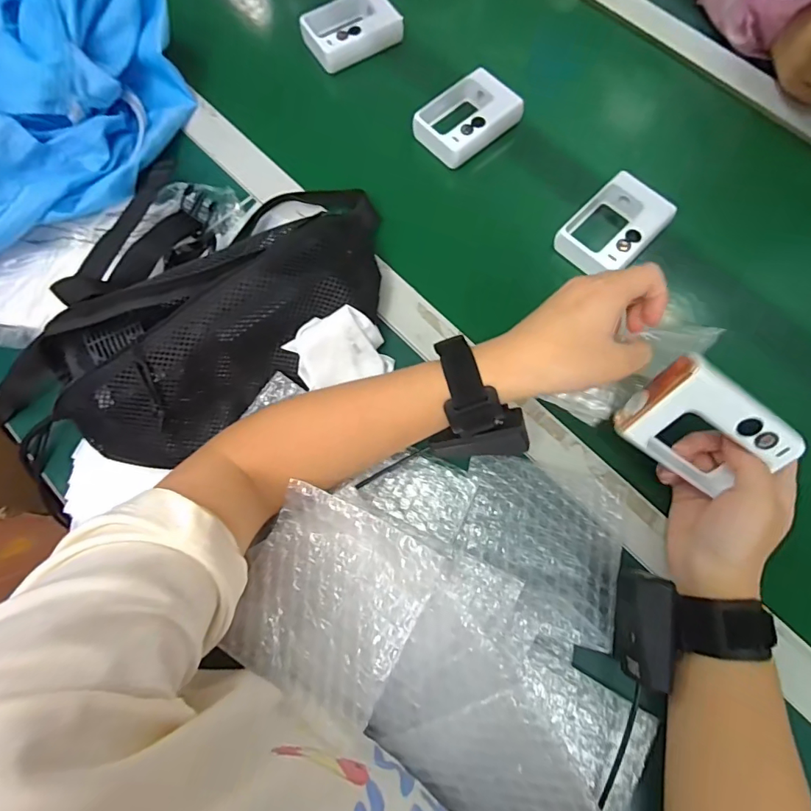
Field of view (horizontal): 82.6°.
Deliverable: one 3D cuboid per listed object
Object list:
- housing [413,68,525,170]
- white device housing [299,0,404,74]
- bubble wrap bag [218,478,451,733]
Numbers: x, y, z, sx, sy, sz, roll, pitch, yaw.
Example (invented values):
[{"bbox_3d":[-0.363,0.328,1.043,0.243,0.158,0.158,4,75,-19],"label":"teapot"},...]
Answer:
[{"bbox_3d":[0.063,-0.291,0.471,0.077,0.024,0.100,43,78,12],"label":"housing"},{"bbox_3d":[-0.063,-0.417,0.508,0.103,0.026,0.073,-30,75,-8],"label":"white device housing"},{"bbox_3d":[-0.051,0.122,0.292,0.115,0.009,0.116,21,83,25],"label":"bubble wrap bag"}]

